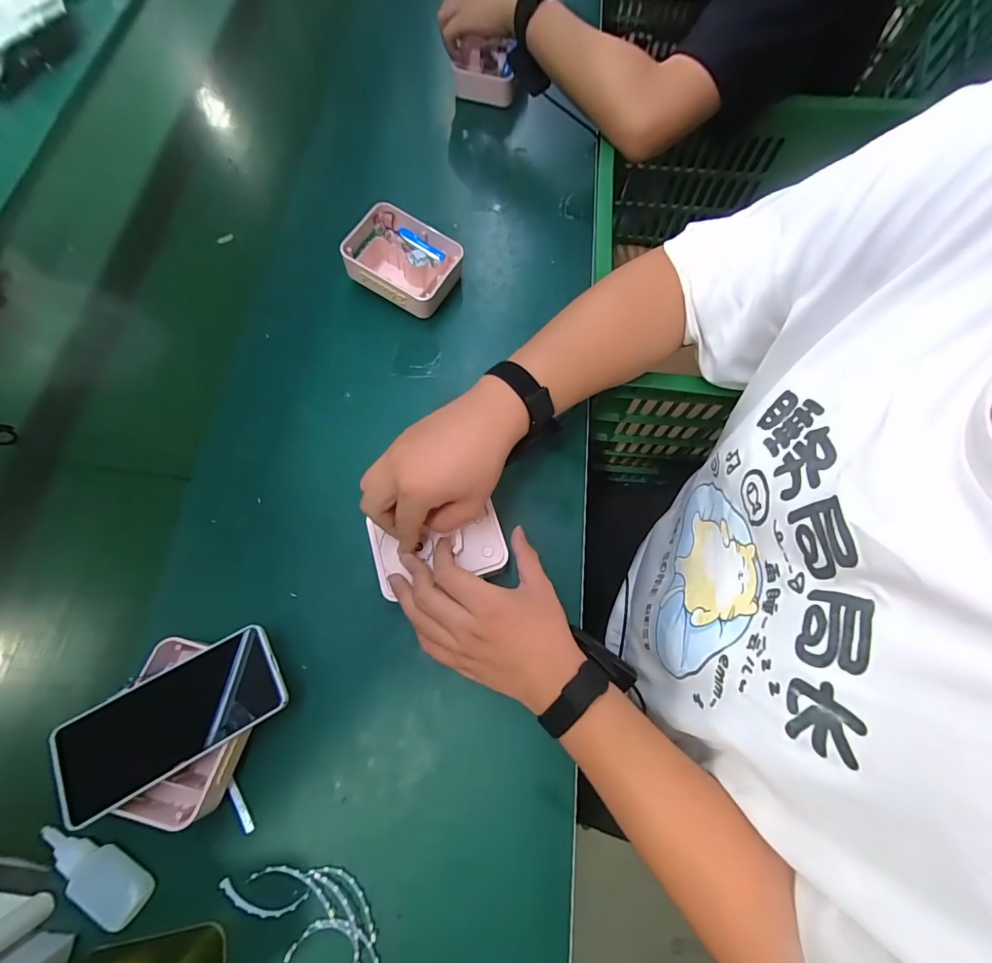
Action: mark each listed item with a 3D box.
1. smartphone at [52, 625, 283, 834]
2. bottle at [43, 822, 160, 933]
[{"bbox_3d":[-0.269,0.195,0.350,0.168,0.014,0.079,-26,74,-16],"label":"smartphone"},{"bbox_3d":[-0.338,0.324,0.353,0.106,0.022,0.029,29,75,10],"label":"bottle"}]

